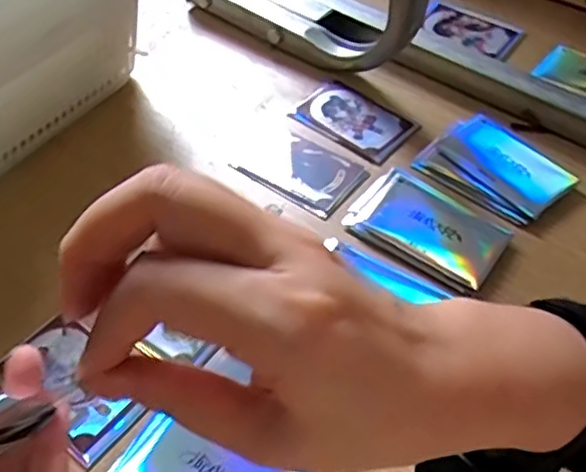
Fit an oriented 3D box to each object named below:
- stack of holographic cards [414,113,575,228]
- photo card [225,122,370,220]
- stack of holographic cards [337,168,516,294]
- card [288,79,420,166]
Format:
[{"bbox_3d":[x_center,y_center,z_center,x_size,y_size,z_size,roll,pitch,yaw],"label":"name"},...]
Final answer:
[{"bbox_3d":[0.151,-0.052,0.499,0.076,0.011,0.100,-36,59,-25],"label":"stack of holographic cards"},{"bbox_3d":[0.004,-0.053,0.506,0.093,0.004,0.061,30,58,23],"label":"photo card"},{"bbox_3d":[0.095,-0.008,0.466,0.104,0.008,0.072,30,58,23],"label":"stack of holographic cards"},{"bbox_3d":[0.050,-0.097,0.550,0.094,0.007,0.061,34,63,25],"label":"card"}]

